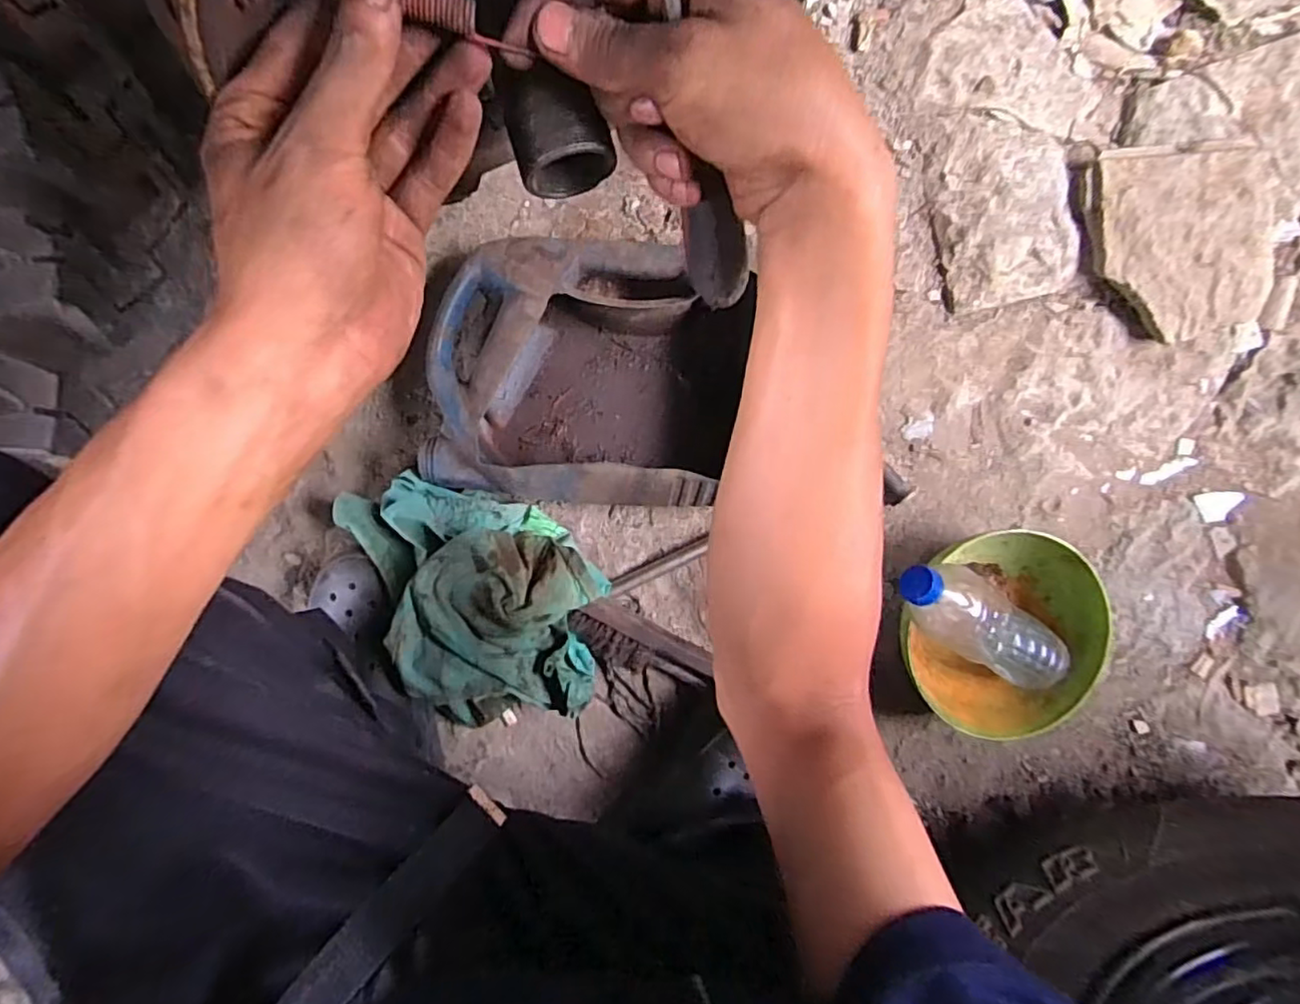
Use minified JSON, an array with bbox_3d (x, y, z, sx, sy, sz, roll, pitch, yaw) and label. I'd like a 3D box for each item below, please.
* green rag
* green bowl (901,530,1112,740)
[{"bbox_3d":[-0.167,0.083,0.584,0.254,0.133,0.166,16,90,-1],"label":"green rag"},{"bbox_3d":[0.334,0.126,0.613,0.185,0.071,0.175,0,90,-1],"label":"green bowl"}]

